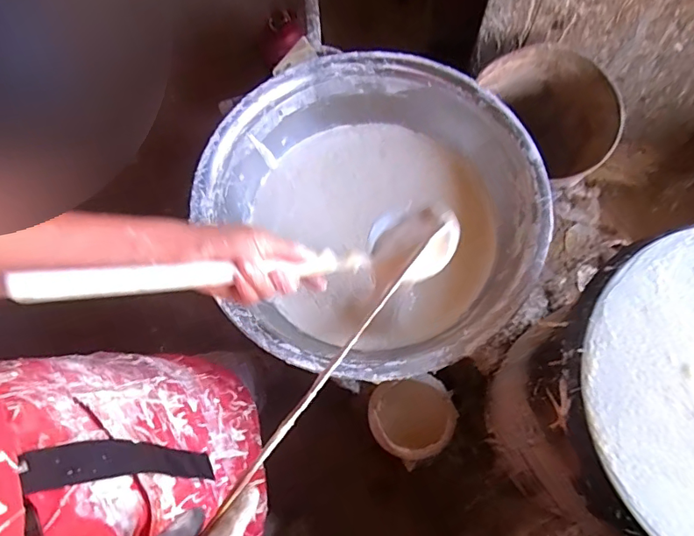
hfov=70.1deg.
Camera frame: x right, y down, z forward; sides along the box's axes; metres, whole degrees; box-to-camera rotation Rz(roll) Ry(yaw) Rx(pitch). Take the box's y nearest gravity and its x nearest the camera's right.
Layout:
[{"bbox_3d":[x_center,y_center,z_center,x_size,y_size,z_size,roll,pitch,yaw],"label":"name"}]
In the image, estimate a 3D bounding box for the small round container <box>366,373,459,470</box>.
[{"bbox_3d":[0.112,0.259,0.845,0.137,0.059,0.135,0,74,2],"label":"small round container"}]

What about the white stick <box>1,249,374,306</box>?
[{"bbox_3d":[-0.105,0.004,0.434,0.311,0.016,0.019,-6,70,-35],"label":"white stick"}]

